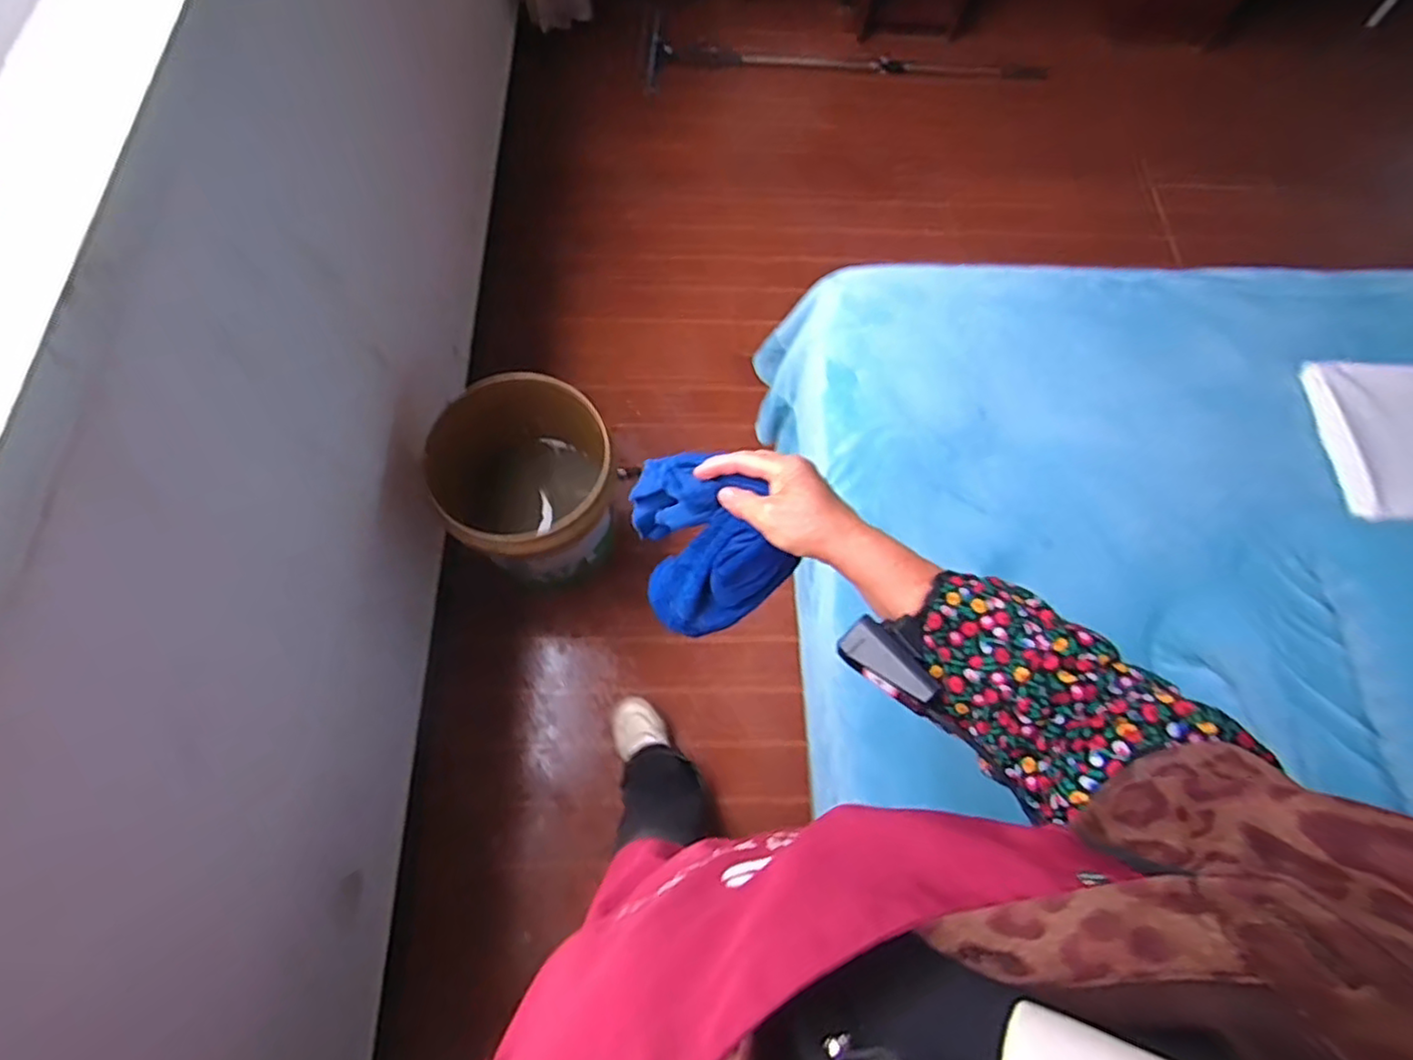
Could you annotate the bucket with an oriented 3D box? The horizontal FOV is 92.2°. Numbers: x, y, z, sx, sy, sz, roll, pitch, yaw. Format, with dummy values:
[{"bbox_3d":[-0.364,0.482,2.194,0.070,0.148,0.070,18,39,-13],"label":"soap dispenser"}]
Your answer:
[{"bbox_3d":[-0.302,-0.056,1.259,0.315,0.367,0.295,0,69,0],"label":"bucket"}]

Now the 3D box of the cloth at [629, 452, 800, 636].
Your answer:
[{"bbox_3d":[-0.012,0.017,0.610,0.094,0.159,0.145,-29,72,-11],"label":"cloth"}]

